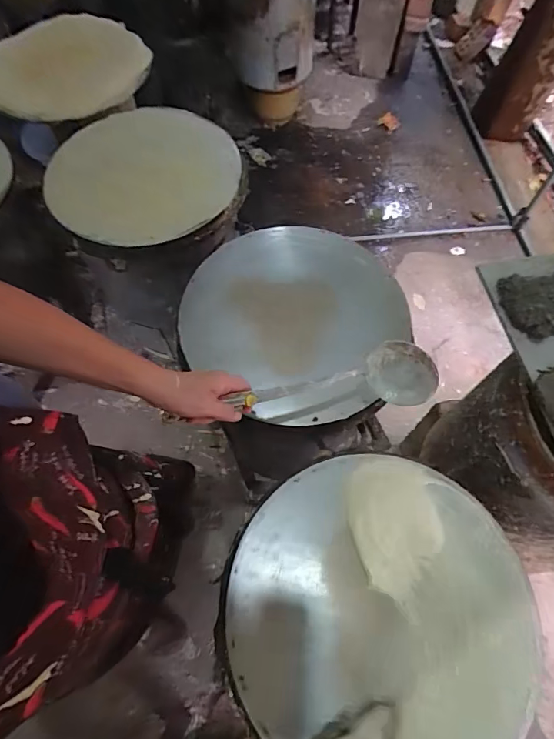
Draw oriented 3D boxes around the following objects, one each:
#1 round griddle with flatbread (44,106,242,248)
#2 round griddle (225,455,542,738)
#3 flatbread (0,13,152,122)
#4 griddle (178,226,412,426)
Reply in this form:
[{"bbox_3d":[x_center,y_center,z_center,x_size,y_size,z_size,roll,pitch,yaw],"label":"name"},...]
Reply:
[{"bbox_3d":[-0.272,-0.423,0.896,0.378,0.034,0.393,1,64,-3],"label":"round griddle with flatbread"},{"bbox_3d":[0.132,0.295,0.549,0.368,0.043,0.363,1,64,-3],"label":"round griddle"},{"bbox_3d":[-0.533,-0.757,1.080,0.384,0.058,0.384,1,64,-3],"label":"flatbread"},{"bbox_3d":[0.026,-0.097,0.757,0.366,0.054,0.365,1,64,-3],"label":"griddle"}]

